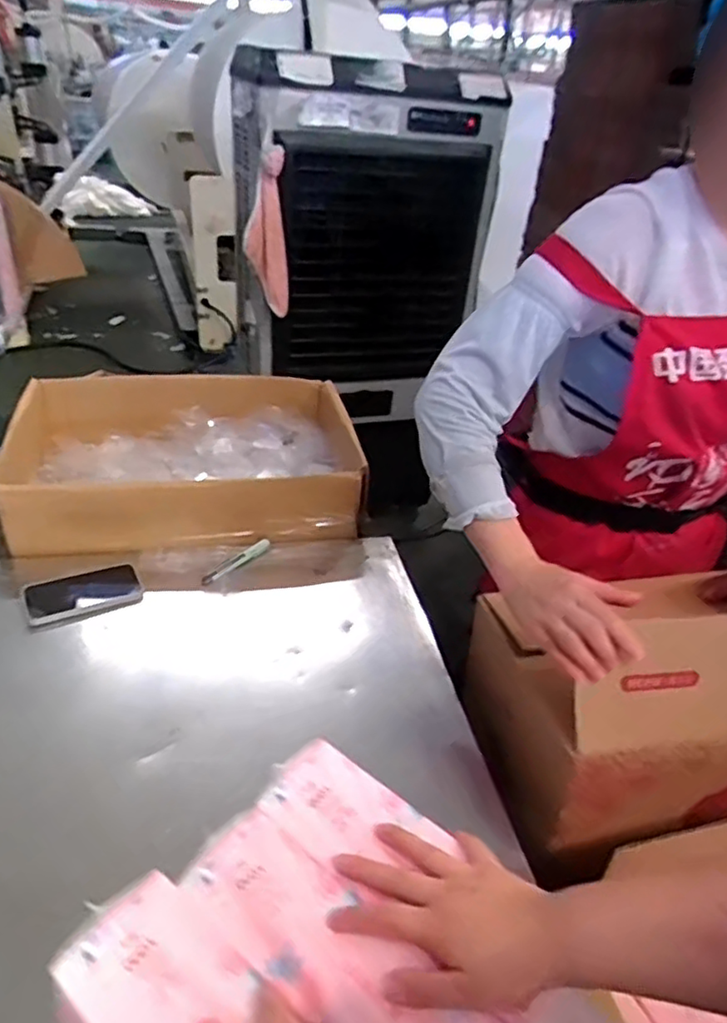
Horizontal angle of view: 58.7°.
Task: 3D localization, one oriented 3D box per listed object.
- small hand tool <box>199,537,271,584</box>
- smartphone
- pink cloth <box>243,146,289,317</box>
[{"bbox_3d":[-0.193,0.076,0.980,0.019,0.013,0.127,26,39,27],"label":"small hand tool"},{"bbox_3d":[-0.381,0.112,0.883,0.146,0.008,0.082,-14,47,-34],"label":"smartphone"},{"bbox_3d":[-0.251,-0.721,1.700,0.114,0.384,0.056,-6,36,-17],"label":"pink cloth"}]

